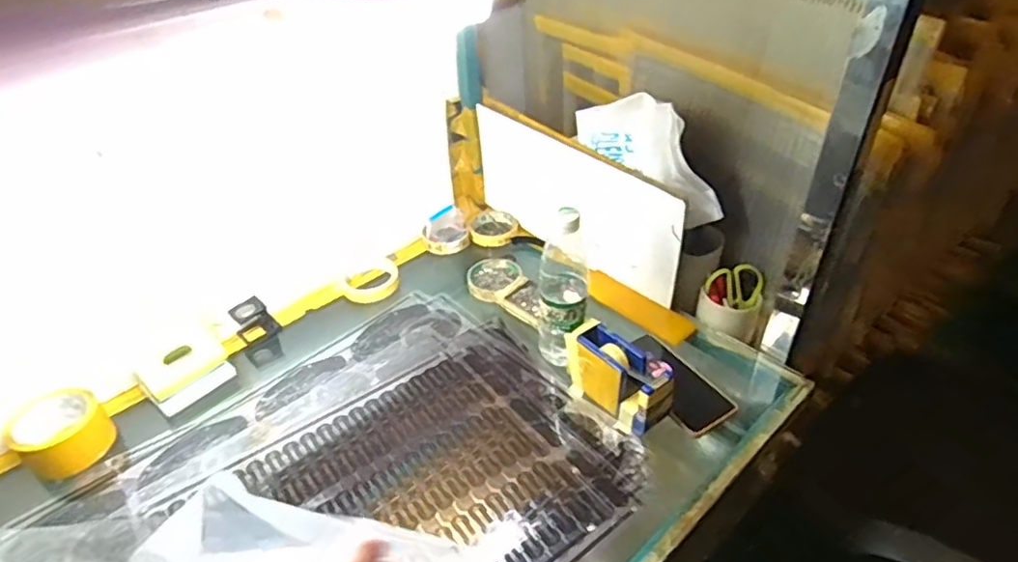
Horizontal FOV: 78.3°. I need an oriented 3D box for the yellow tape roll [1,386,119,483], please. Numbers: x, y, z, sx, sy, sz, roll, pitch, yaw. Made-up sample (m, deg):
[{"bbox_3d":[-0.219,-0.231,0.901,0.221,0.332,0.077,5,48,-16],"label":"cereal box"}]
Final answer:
[{"bbox_3d":[-0.543,0.180,0.759,0.093,0.060,0.093,-2,38,2],"label":"yellow tape roll"}]

